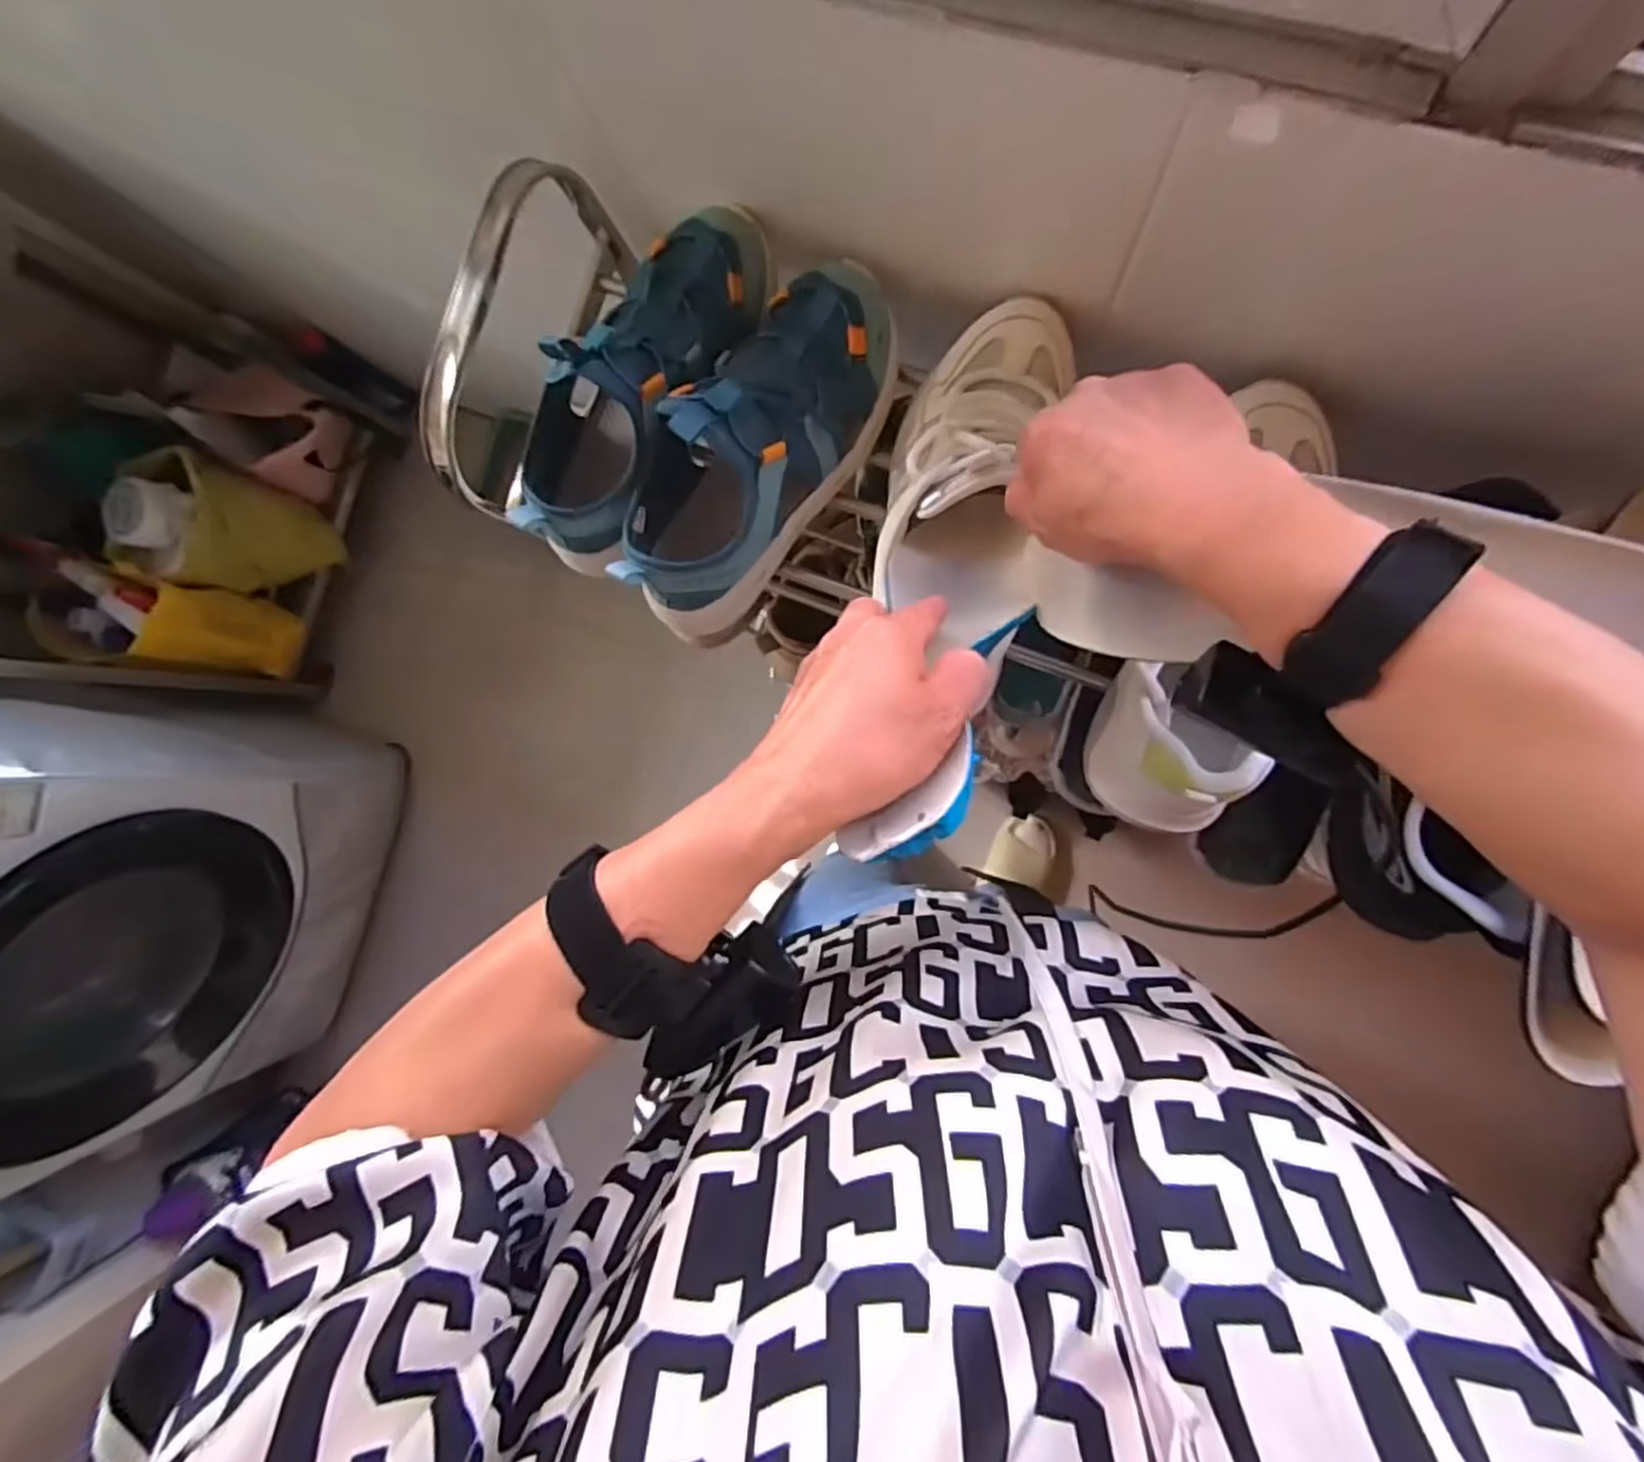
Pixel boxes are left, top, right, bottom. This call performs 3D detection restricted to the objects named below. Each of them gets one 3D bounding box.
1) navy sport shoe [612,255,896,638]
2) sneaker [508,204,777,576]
[{"bbox_3d":[-0.043,-0.182,0.457,0.086,0.114,0.237,36,95,8],"label":"navy sport shoe"},{"bbox_3d":[-0.123,-0.230,0.468,0.092,0.106,0.238,31,95,9],"label":"sneaker"}]

